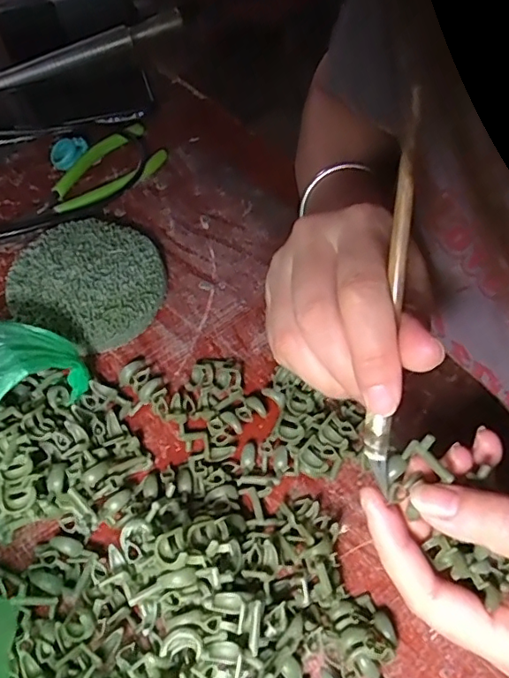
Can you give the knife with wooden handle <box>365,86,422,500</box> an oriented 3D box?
[{"bbox_3d":[0.053,-0.012,0.209,0.010,0.154,0.004,3,14,3],"label":"knife with wooden handle"}]

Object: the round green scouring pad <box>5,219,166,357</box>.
[{"bbox_3d":[-0.114,-0.040,0.377,0.100,0.025,0.094,0,57,0],"label":"round green scouring pad"}]

